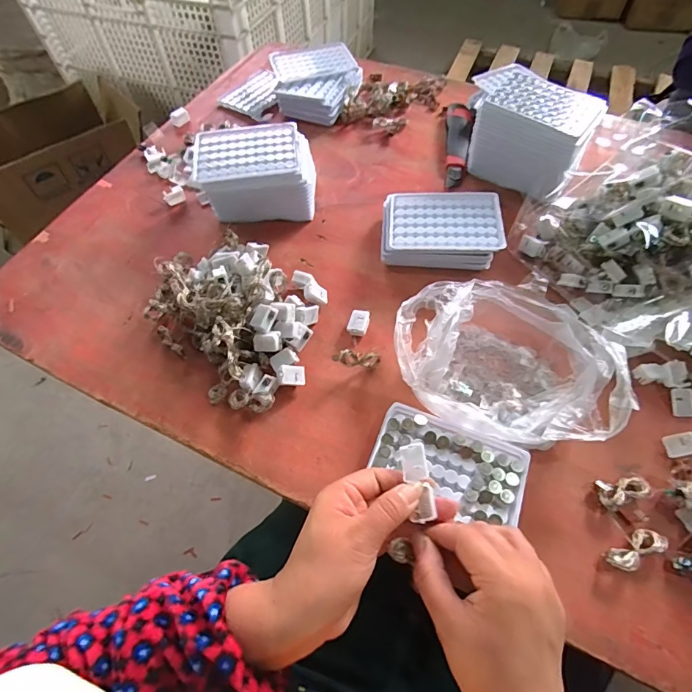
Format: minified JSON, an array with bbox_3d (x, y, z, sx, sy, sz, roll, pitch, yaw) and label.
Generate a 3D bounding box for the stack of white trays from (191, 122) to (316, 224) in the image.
[{"bbox_3d":[-0.115,-0.223,0.547,0.148,0.070,0.103,-5,61,-2],"label":"stack of white trays"}]

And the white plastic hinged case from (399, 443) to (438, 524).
[{"bbox_3d":[0.054,0.100,0.313,0.019,0.009,0.054,-9,67,-5],"label":"white plastic hinged case"}]

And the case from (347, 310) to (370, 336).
[{"bbox_3d":[0.014,-0.025,0.464,0.022,0.014,0.026,15,62,9],"label":"case"}]

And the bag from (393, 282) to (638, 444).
[{"bbox_3d":[0.150,0.013,0.415,0.202,0.060,0.162,7,61,5],"label":"bag"}]

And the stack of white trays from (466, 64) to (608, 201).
[{"bbox_3d":[0.239,-0.268,0.546,0.139,0.092,0.114,35,67,19],"label":"stack of white trays"}]

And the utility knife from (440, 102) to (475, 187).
[{"bbox_3d":[0.157,-0.299,0.618,0.047,0.020,0.166,12,61,8],"label":"utility knife"}]

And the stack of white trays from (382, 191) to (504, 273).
[{"bbox_3d":[0.114,-0.143,0.512,0.138,0.037,0.098,3,61,3],"label":"stack of white trays"}]

